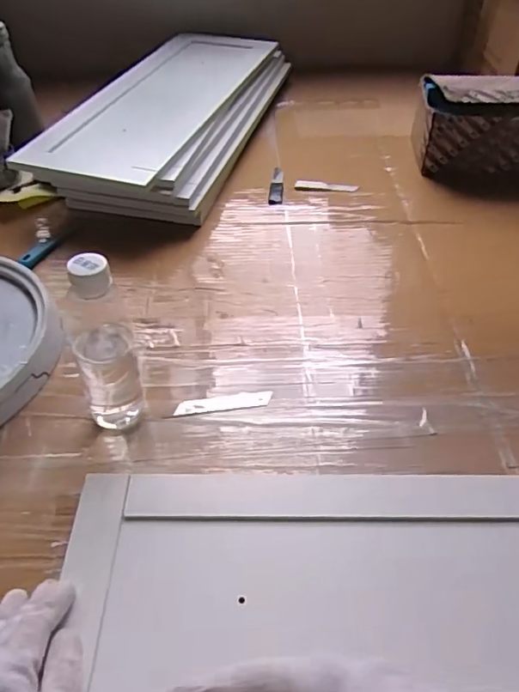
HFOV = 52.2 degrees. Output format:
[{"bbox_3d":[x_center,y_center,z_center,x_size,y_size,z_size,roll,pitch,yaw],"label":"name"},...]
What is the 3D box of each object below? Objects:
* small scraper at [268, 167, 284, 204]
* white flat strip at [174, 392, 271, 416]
[{"bbox_3d":[0.030,-0.273,0.891,0.023,0.004,0.125,4,46,2],"label":"small scraper"},{"bbox_3d":[-0.037,0.061,0.560,0.100,0.004,0.019,-6,46,-7],"label":"white flat strip"}]

